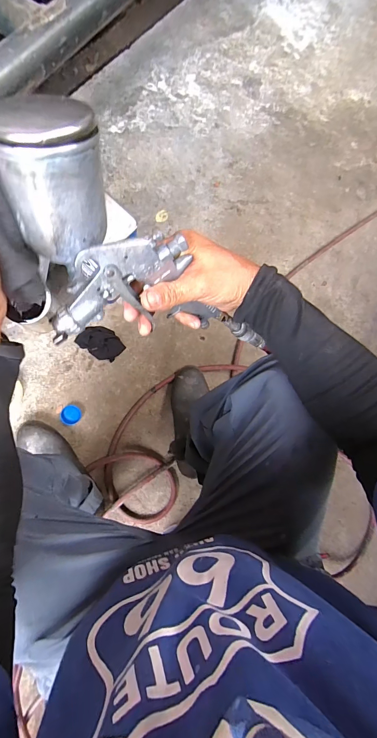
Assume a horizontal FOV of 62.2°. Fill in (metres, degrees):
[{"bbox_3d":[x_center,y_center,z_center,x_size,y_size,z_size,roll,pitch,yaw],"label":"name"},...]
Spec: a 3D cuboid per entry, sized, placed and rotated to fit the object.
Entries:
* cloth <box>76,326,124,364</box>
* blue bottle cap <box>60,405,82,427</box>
[{"bbox_3d":[-0.218,-0.066,0.781,0.104,0.030,0.075,35,77,-5],"label":"cloth"},{"bbox_3d":[-0.284,0.112,0.755,0.046,0.012,0.049,2,81,-11],"label":"blue bottle cap"}]

